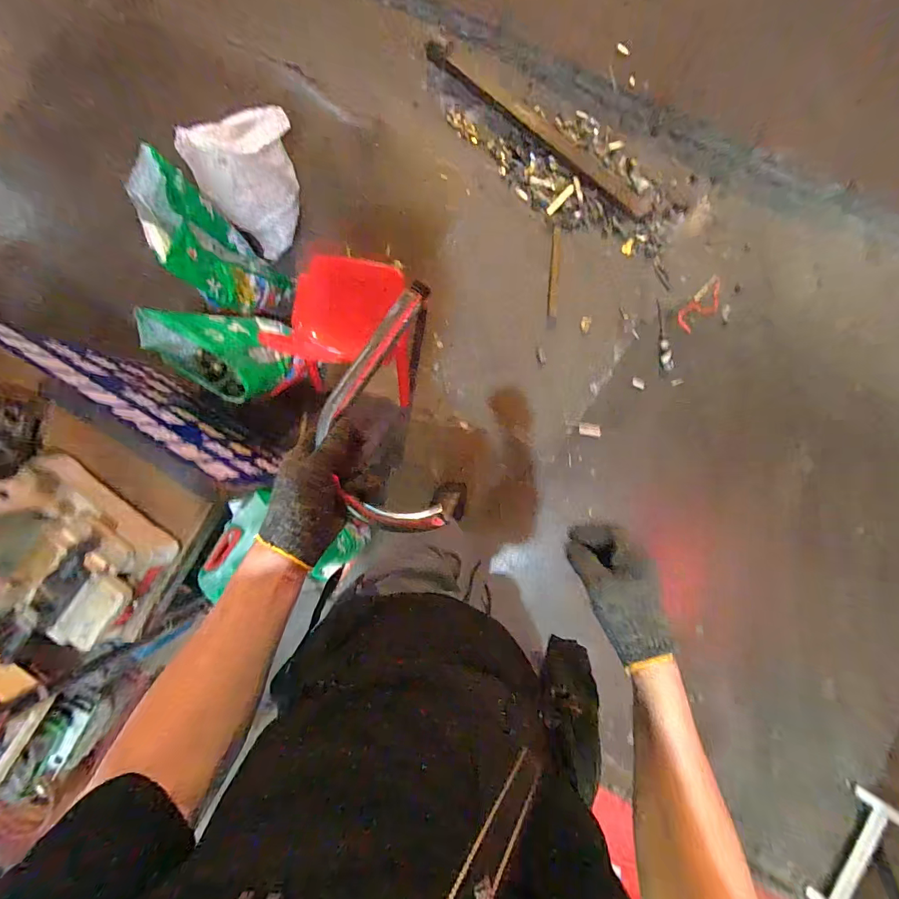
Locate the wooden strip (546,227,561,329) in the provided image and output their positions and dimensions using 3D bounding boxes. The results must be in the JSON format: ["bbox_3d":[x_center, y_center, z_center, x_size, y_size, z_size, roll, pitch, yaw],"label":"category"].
[{"bbox_3d":[0.331,-0.548,1.327,0.032,0.016,0.351,6,76,2],"label":"wooden strip"}]

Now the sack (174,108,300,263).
[{"bbox_3d":[-0.565,-0.811,1.263,0.164,0.363,0.310,41,90,2],"label":"sack"}]

